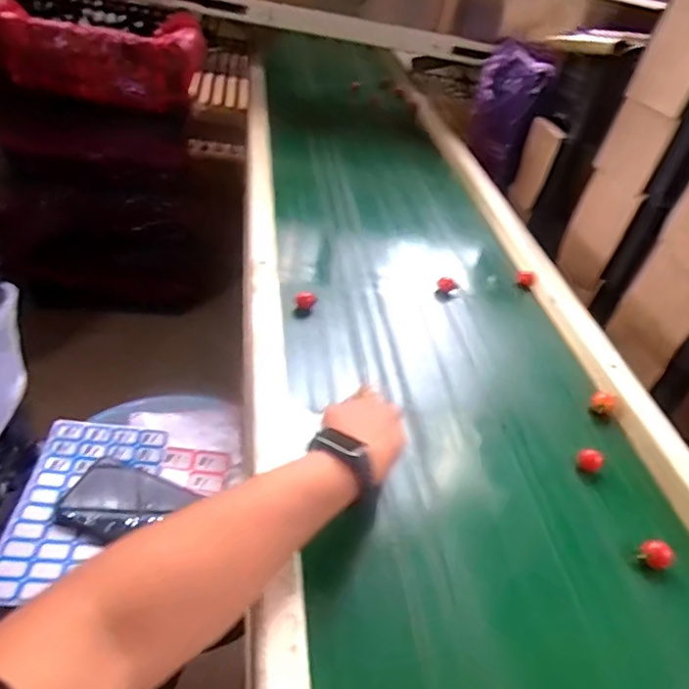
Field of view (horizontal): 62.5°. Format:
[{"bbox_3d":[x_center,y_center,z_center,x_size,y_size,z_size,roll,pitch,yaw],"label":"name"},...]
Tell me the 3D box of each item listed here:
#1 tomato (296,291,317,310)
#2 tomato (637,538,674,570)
[{"bbox_3d":[-0.050,-0.056,0.734,0.025,0.025,0.028,8,39,-7],"label":"tomato"},{"bbox_3d":[0.288,0.195,0.525,0.024,0.021,0.025,-22,50,-37],"label":"tomato"}]

